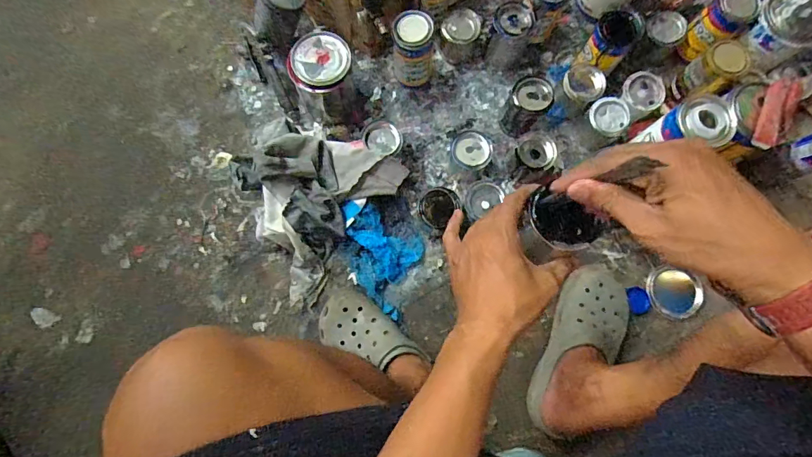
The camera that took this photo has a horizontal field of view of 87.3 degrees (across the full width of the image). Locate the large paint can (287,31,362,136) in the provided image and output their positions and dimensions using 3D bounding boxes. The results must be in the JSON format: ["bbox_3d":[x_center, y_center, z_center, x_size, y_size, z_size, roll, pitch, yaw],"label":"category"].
[{"bbox_3d":[-0.141,-0.258,0.762,0.115,0.129,0.120,-14,79,-4],"label":"large paint can"}]

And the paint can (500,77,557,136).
[{"bbox_3d":[0.211,-0.212,0.766,0.073,0.102,0.081,38,80,6],"label":"paint can"}]

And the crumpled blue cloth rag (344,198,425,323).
[{"bbox_3d":[-0.052,0.047,0.746,0.173,0.045,0.140,35,79,5],"label":"crumpled blue cloth rag"}]

